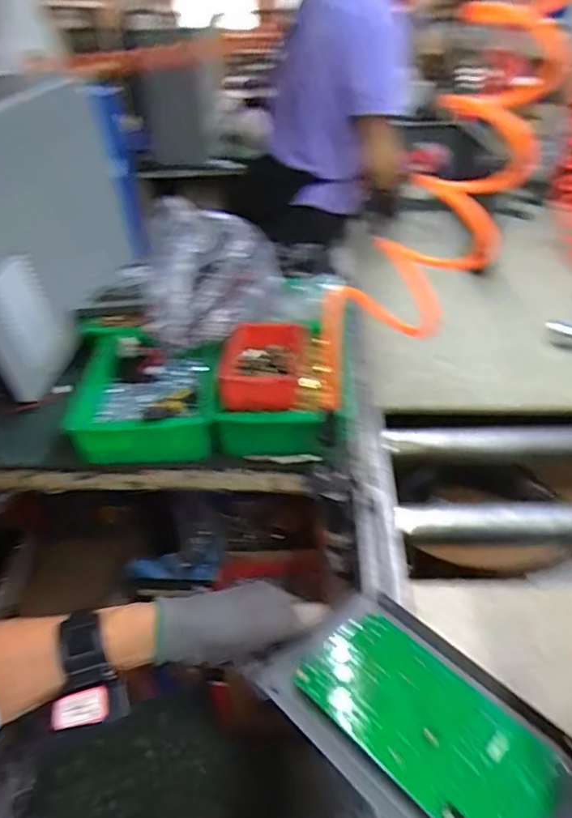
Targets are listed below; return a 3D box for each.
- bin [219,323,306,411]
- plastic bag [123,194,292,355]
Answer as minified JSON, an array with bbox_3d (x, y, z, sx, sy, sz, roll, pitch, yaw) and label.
[{"bbox_3d":[-0.027,-0.060,0.711,0.106,0.052,0.148,-1,36,3],"label":"bin"},{"bbox_3d":[-0.105,-0.201,0.778,0.223,0.156,0.163,-10,37,-9],"label":"plastic bag"}]

